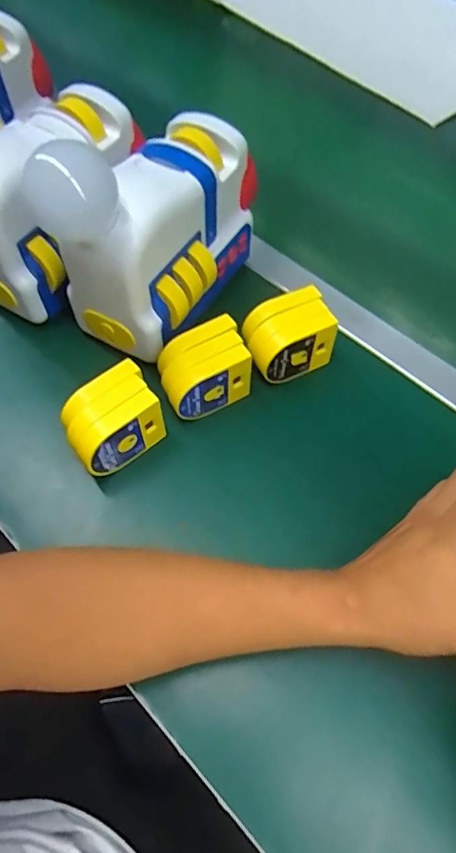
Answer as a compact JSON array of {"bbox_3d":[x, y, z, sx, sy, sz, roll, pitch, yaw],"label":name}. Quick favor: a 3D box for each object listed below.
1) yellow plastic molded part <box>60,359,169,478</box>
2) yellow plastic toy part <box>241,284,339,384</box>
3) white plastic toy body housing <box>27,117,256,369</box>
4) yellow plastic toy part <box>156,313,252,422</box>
[{"bbox_3d":[-0.096,-0.004,0.417,0.075,0.055,0.052,-35,67,-20],"label":"yellow plastic molded part"},{"bbox_3d":[0.055,-0.082,0.462,0.075,0.056,0.055,-24,63,-16],"label":"yellow plastic toy part"},{"bbox_3d":[-0.054,-0.183,0.441,0.096,0.164,0.203,30,63,14],"label":"white plastic toy body housing"},{"bbox_3d":[-0.022,-0.049,0.443,0.081,0.052,0.054,-26,64,-16],"label":"yellow plastic toy part"}]

